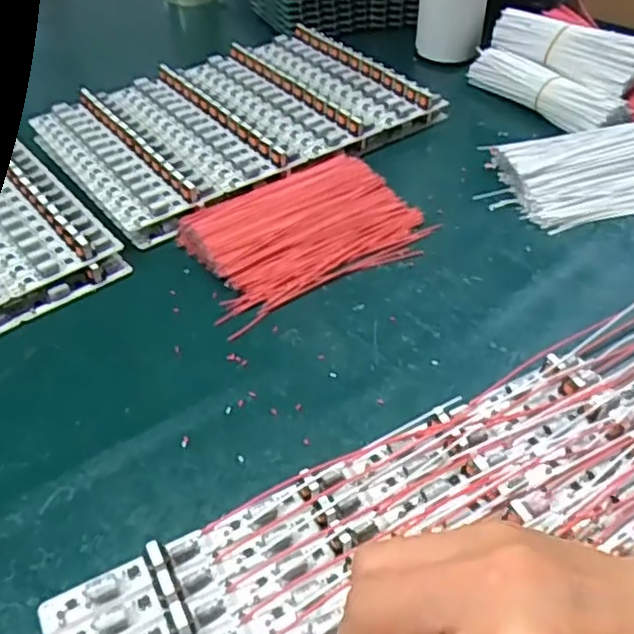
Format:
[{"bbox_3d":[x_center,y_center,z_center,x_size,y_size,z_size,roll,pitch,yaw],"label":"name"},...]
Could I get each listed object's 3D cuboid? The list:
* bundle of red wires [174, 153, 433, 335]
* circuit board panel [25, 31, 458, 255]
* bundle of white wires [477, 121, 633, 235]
[{"bbox_3d":[-0.009,-0.062,0.451,0.155,0.024,0.112,-23,48,-20],"label":"bundle of red wires"},{"bbox_3d":[-0.068,-0.163,0.542,0.282,0.033,0.188,-28,50,-24],"label":"circuit board panel"},{"bbox_3d":[0.217,-0.112,0.494,0.155,0.028,0.090,-10,45,-8],"label":"bundle of white wires"}]

